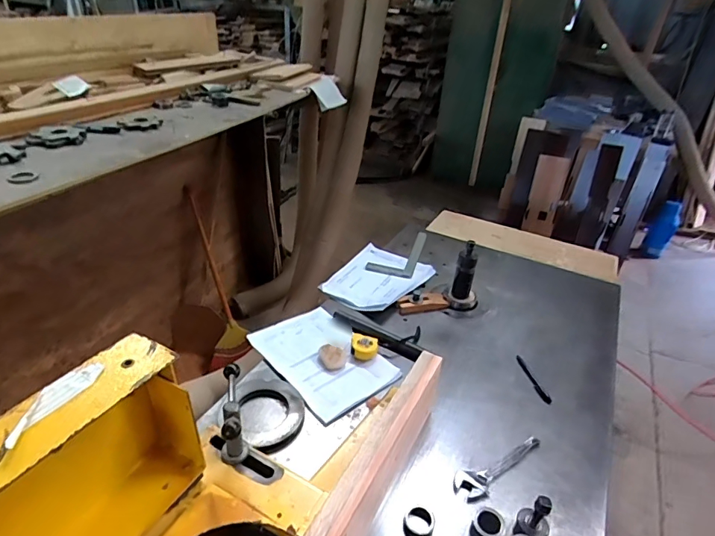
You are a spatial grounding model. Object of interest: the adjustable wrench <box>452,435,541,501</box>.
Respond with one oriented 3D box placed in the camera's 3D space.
[{"bbox_3d":[0.243,0.335,0.764,0.195,0.008,0.050,-19,40,-32],"label":"adjustable wrench"}]

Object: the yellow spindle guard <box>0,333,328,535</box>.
[{"bbox_3d":[-0.206,0.242,0.412,0.223,0.213,0.327,19,36,21],"label":"yellow spindle guard"}]

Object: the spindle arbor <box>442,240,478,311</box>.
[{"bbox_3d":[0.273,0.024,1.125,0.086,0.165,0.069,13,34,13],"label":"spindle arbor"}]

